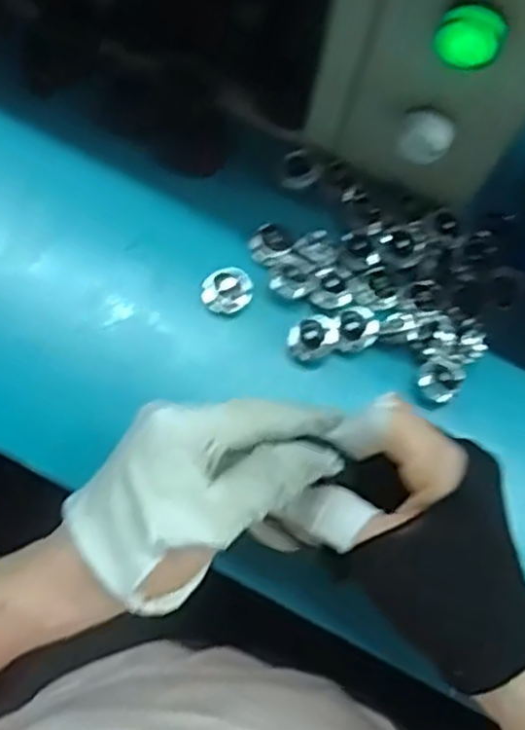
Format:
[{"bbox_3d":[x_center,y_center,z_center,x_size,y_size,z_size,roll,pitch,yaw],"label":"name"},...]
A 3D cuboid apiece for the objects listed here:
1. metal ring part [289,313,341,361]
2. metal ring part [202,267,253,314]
[{"bbox_3d":[0.028,-0.015,0.408,0.027,0.018,0.022,-40,82,-14],"label":"metal ring part"},{"bbox_3d":[-0.020,-0.042,0.412,0.028,0.012,0.023,-16,77,-9],"label":"metal ring part"}]

